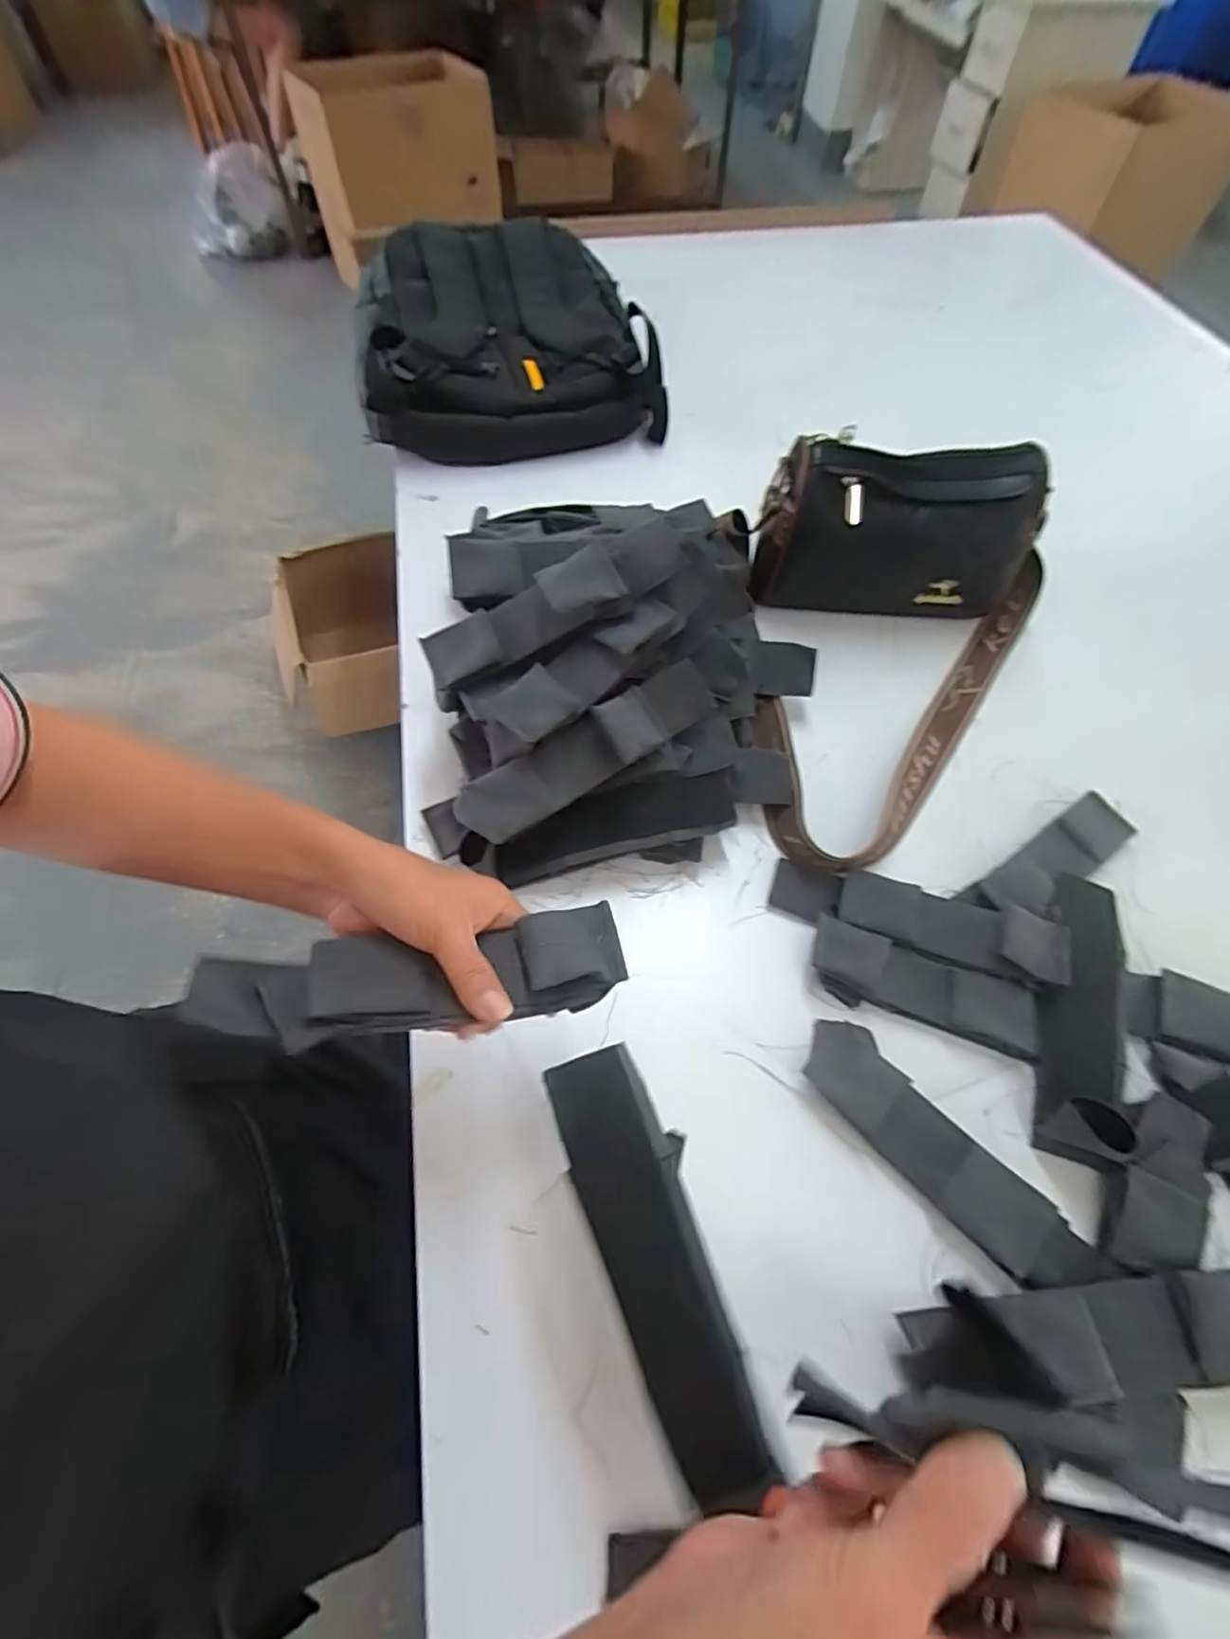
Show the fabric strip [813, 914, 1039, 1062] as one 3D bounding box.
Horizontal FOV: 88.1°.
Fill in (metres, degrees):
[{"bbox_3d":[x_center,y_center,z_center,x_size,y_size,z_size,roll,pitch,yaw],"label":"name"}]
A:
[{"bbox_3d":[0.210,0.114,0.432,0.151,0.025,0.047,17,60,10],"label":"fabric strip"}]

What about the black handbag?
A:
[{"bbox_3d":[0.258,-0.133,0.508,0.263,0.147,0.329,4,59,2],"label":"black handbag"}]

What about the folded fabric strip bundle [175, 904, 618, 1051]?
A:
[{"bbox_3d":[-0.091,0.075,0.301,0.189,0.022,0.050,-4,58,-13],"label":"folded fabric strip bundle"}]

